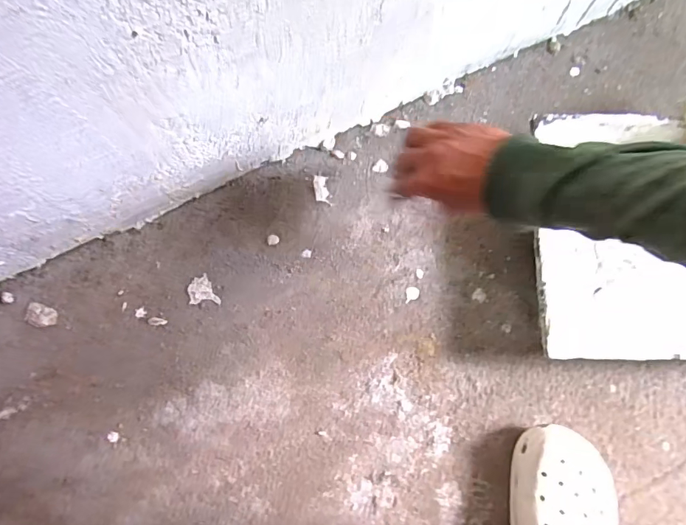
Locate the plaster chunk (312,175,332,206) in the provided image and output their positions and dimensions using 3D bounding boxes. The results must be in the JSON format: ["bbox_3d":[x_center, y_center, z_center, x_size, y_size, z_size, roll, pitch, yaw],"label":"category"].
[{"bbox_3d":[-0.029,-0.096,0.599,0.020,0.004,0.040,-7,80,-2],"label":"plaster chunk"}]

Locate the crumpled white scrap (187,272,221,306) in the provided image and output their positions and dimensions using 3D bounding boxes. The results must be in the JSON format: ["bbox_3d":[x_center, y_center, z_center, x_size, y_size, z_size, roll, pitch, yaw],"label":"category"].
[{"bbox_3d":[-0.181,0.041,0.575,0.033,0.004,0.043,-31,82,-6],"label":"crumpled white scrap"}]

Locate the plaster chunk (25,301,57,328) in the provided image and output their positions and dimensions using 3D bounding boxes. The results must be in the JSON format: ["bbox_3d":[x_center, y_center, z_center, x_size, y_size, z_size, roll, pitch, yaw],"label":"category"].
[{"bbox_3d":[-0.382,0.068,0.568,0.040,0.008,0.027,23,81,3],"label":"plaster chunk"}]

